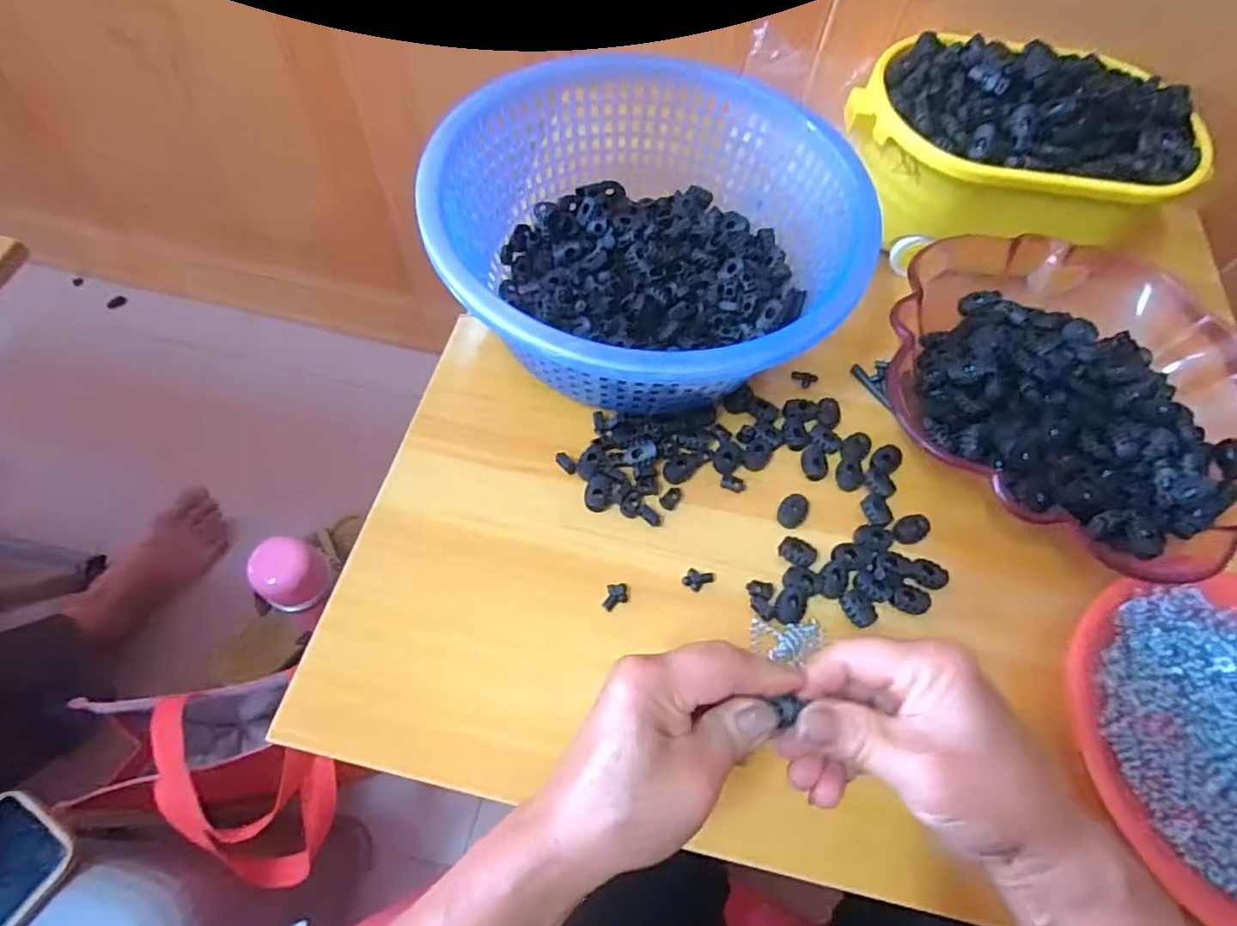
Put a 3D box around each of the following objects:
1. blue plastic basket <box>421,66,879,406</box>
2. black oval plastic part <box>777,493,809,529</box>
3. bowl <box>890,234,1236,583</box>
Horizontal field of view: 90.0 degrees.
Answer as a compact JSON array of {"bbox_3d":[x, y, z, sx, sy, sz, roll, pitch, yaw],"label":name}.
[{"bbox_3d":[0.011,-0.158,0.423,0.264,0.098,0.240,1,62,-3],"label":"blue plastic basket"},{"bbox_3d":[0.111,0.030,0.394,0.017,0.006,0.024,39,67,16],"label":"black oval plastic part"},{"bbox_3d":[0.310,-0.052,0.423,0.252,0.062,0.249,1,62,-3],"label":"bowl"}]

